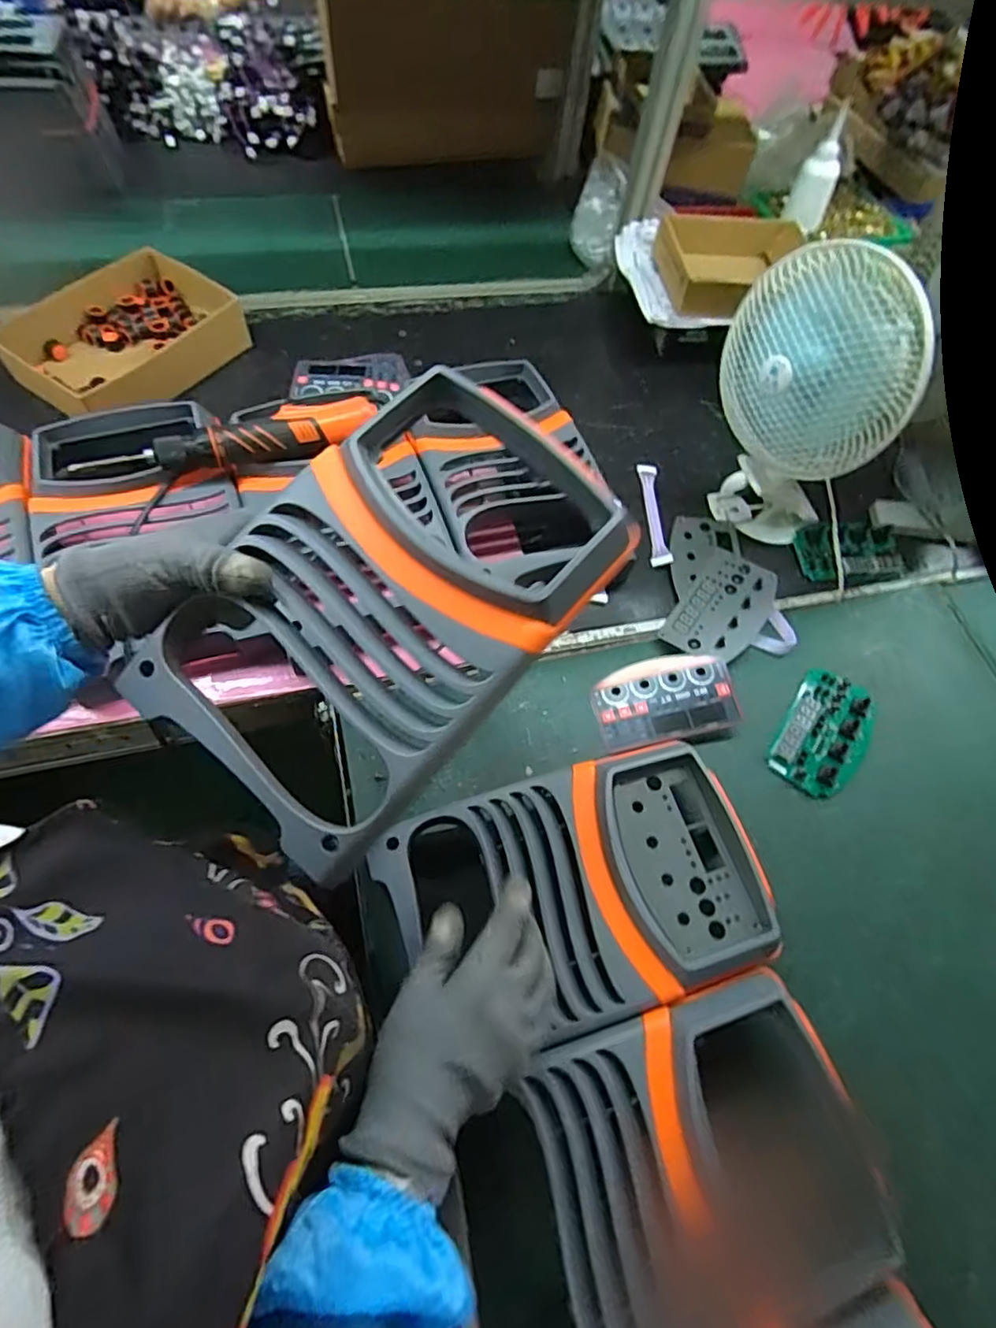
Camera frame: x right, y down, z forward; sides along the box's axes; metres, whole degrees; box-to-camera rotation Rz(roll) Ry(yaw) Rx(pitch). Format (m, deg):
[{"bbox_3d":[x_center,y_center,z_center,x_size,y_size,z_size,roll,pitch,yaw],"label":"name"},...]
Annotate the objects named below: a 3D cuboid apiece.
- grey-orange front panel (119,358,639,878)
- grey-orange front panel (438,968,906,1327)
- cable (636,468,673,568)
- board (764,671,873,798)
[{"bbox_3d":[-0.069,-0.042,0.410,0.193,0.048,0.313,42,86,7],"label":"grey-orange front panel"},{"bbox_3d":[0.117,0.360,0.428,0.296,0.048,0.196,-17,66,-6],"label":"grey-orange front panel"},{"bbox_3d":[0.199,-0.192,0.787,0.026,0.012,0.166,2,62,-3],"label":"cable"},{"bbox_3d":[0.347,0.071,0.653,0.082,0.018,0.140,31,64,12],"label":"board"}]

